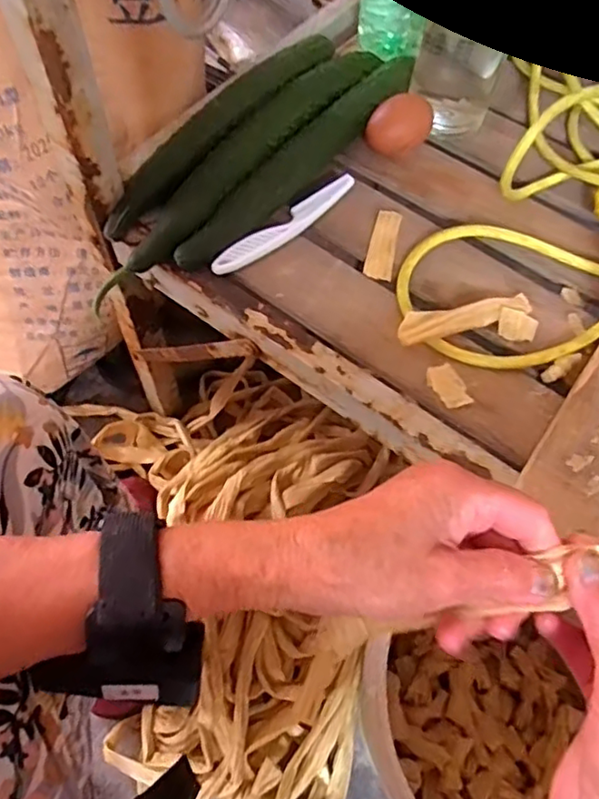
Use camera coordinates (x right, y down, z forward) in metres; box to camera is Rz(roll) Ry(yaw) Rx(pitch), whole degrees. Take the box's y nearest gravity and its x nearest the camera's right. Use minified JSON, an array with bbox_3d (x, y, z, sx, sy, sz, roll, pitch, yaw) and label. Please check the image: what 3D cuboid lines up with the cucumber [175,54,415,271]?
[{"bbox_3d":[0.007,-0.191,0.479,0.036,0.030,0.271,34,67,14],"label":"cucumber"}]

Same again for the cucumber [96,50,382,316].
[{"bbox_3d":[-0.038,-0.184,0.473,0.030,0.033,0.309,35,67,14],"label":"cucumber"}]

